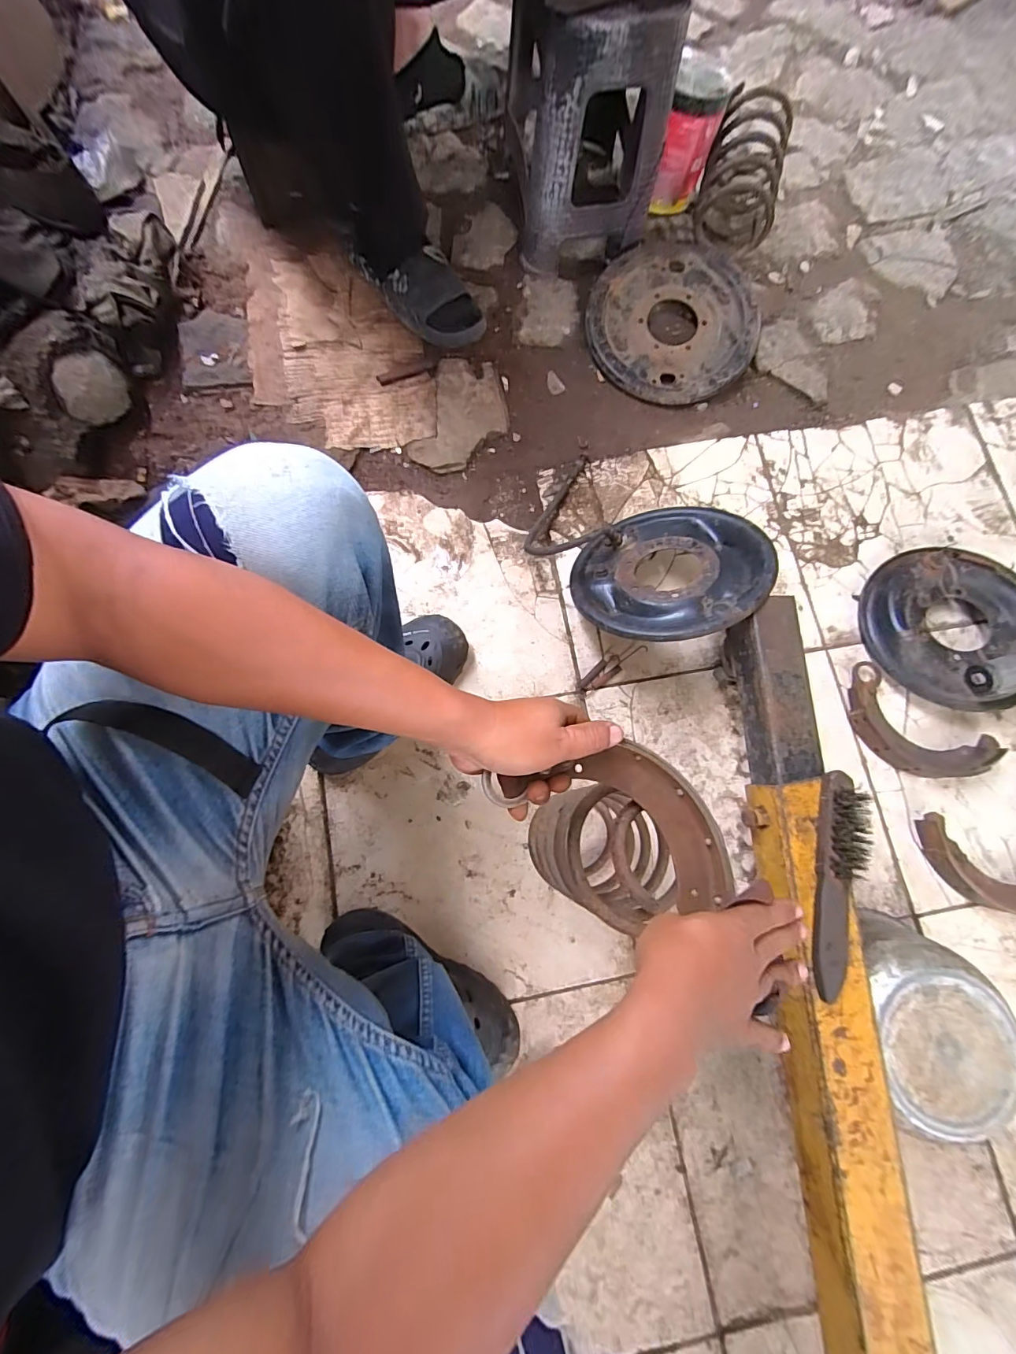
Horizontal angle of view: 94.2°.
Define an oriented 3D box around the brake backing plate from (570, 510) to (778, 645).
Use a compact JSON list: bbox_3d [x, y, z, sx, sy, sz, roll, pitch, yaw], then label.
[{"bbox_3d":[0.228,-0.151,0.674,0.259,0.033,0.262,-3,53,19],"label":"brake backing plate"}]

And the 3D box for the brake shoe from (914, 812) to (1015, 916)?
[{"bbox_3d":[0.700,0.280,0.675,0.217,0.036,0.102,20,79,5],"label":"brake shoe"}]

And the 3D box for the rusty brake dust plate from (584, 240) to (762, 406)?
[{"bbox_3d":[0.299,-0.643,0.859,0.296,0.058,0.300,0,78,1],"label":"rusty brake dust plate"}]

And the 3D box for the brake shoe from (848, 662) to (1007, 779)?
[{"bbox_3d":[0.613,0.083,0.717,0.216,0.034,0.116,38,81,8],"label":"brake shoe"}]

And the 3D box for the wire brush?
[{"bbox_3d":[0.361,0.223,0.511,0.036,0.039,0.230,8,78,0],"label":"wire brush"}]

